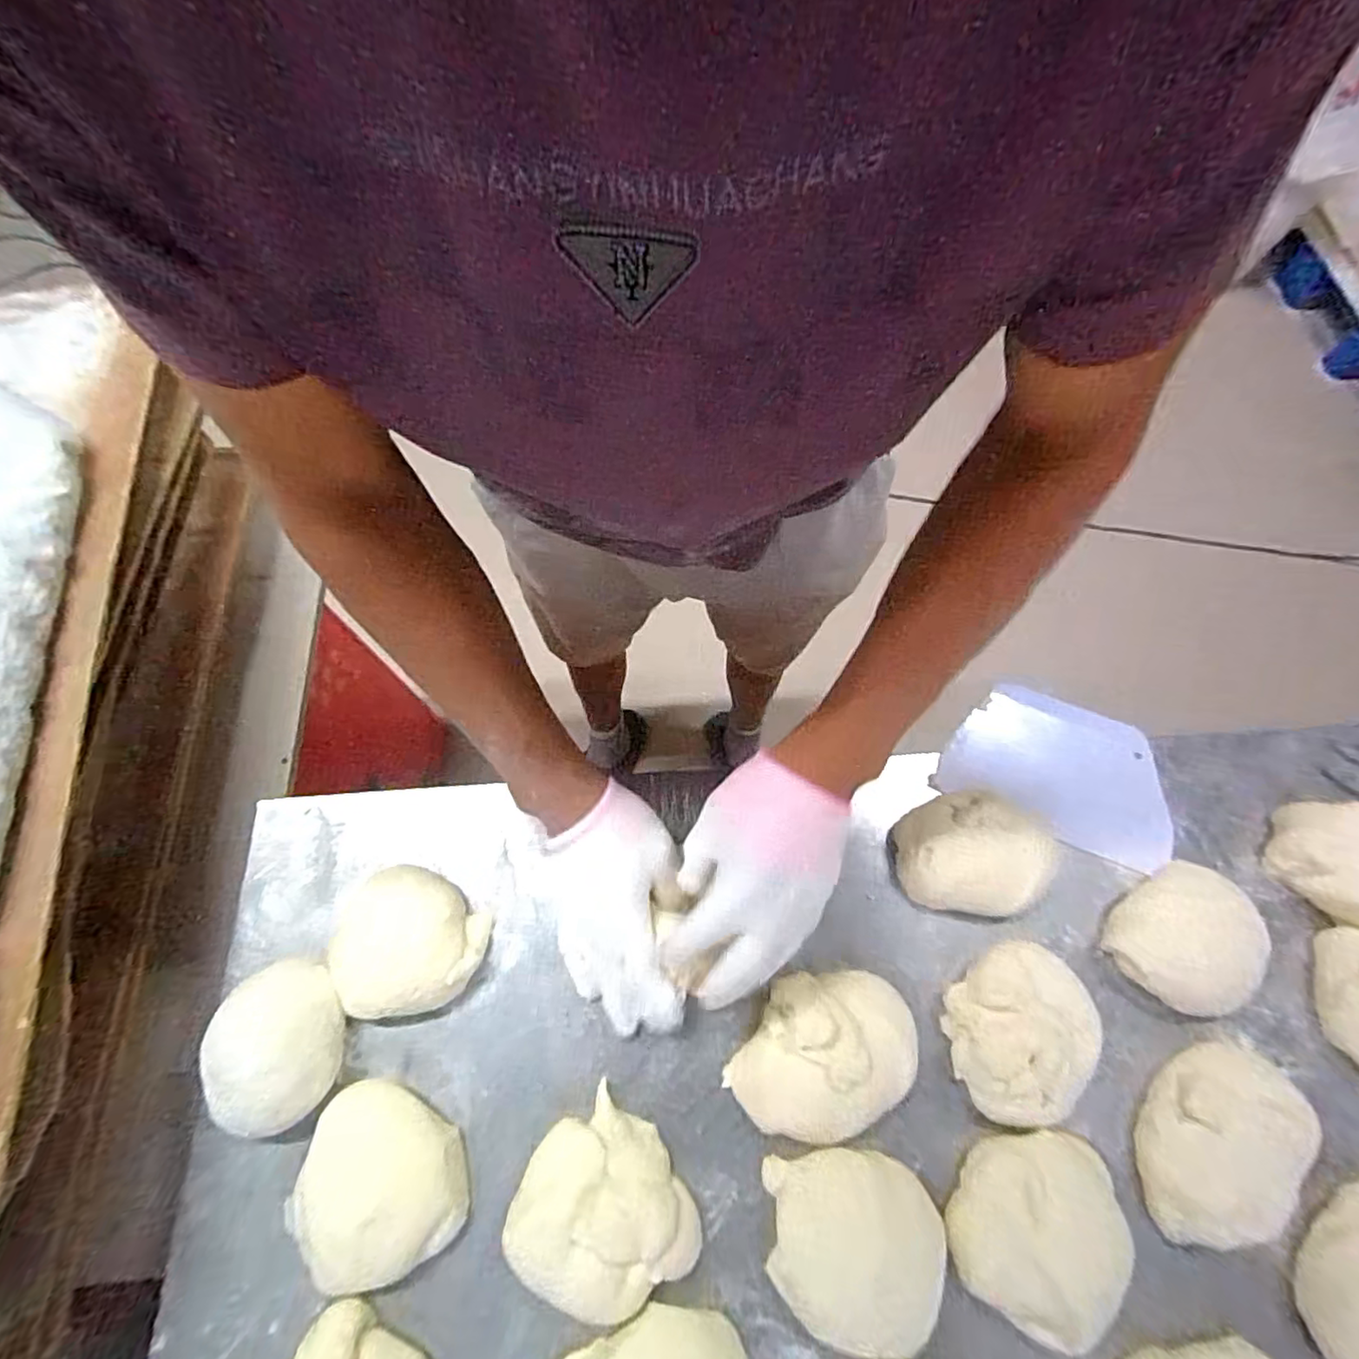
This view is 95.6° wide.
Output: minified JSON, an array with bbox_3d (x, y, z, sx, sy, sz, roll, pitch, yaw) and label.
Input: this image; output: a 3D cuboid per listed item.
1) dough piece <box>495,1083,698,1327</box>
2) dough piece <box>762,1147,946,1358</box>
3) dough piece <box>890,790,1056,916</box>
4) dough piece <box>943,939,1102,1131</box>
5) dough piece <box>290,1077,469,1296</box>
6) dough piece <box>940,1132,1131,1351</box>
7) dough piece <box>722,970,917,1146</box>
[{"bbox_3d":[-0.046,0.342,0.392,0.117,0.038,0.103,35,70,15],"label":"dough piece"},{"bbox_3d":[0.110,0.356,0.389,0.105,0.032,0.092,2,66,1],"label":"dough piece"},{"bbox_3d":[0.236,0.138,0.492,0.122,0.038,0.093,-1,68,3],"label":"dough piece"},{"bbox_3d":[0.243,0.246,0.434,0.115,0.043,0.094,-34,70,-11],"label":"dough piece"},{"bbox_3d":[-0.198,0.326,0.404,0.101,0.038,0.115,-34,70,-14],"label":"dough piece"},{"bbox_3d":[0.232,0.345,0.389,0.099,0.039,0.110,27,69,12],"label":"dough piece"},{"bbox_3d":[0.101,0.260,0.433,0.137,0.037,0.099,-17,67,-7],"label":"dough piece"}]

